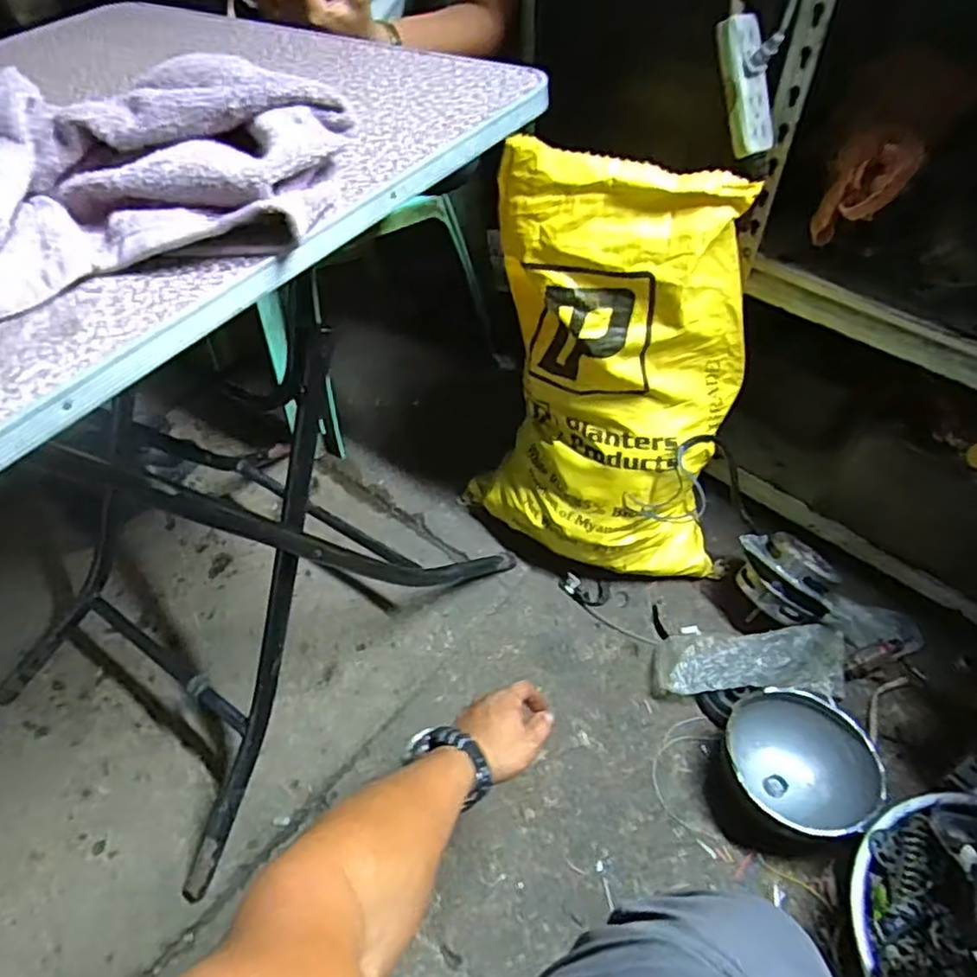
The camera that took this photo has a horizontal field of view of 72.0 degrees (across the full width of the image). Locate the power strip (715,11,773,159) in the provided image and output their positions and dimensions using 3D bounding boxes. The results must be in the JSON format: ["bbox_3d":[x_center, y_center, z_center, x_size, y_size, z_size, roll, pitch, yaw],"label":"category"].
[{"bbox_3d":[0.284,-0.443,0.740,0.041,0.139,0.033,-22,16,-18],"label":"power strip"}]

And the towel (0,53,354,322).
[{"bbox_3d":[-0.212,-0.182,0.381,0.269,0.059,0.175,-13,50,-12],"label":"towel"}]

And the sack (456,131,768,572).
[{"bbox_3d":[0.166,-0.123,0.887,0.356,0.530,0.200,12,50,9],"label":"sack"}]

